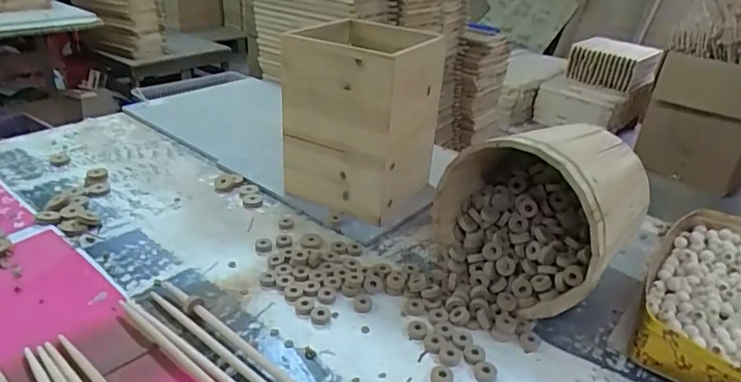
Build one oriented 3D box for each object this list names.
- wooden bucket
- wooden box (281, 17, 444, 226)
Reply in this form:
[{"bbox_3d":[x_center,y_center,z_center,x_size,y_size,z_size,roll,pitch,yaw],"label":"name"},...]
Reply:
[{"bbox_3d":[0.232,0.025,0.707,0.228,0.225,0.236,23,34,33],"label":"wooden bucket"},{"bbox_3d":[-0.014,-0.117,0.897,0.228,0.295,0.190,19,32,28],"label":"wooden box"}]

